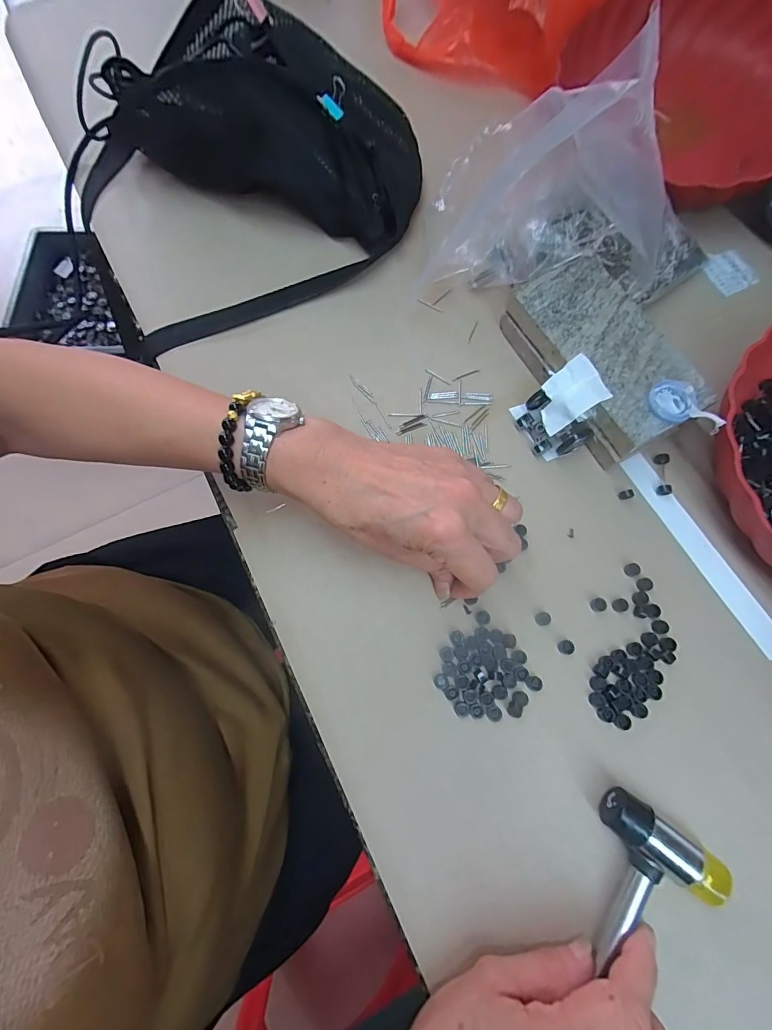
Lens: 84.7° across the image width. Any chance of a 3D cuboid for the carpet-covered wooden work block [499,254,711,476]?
[{"bbox_3d":[0.160,-0.117,0.321,0.080,0.037,0.146,-27,74,-6],"label":"carpet-covered wooden work block"}]

